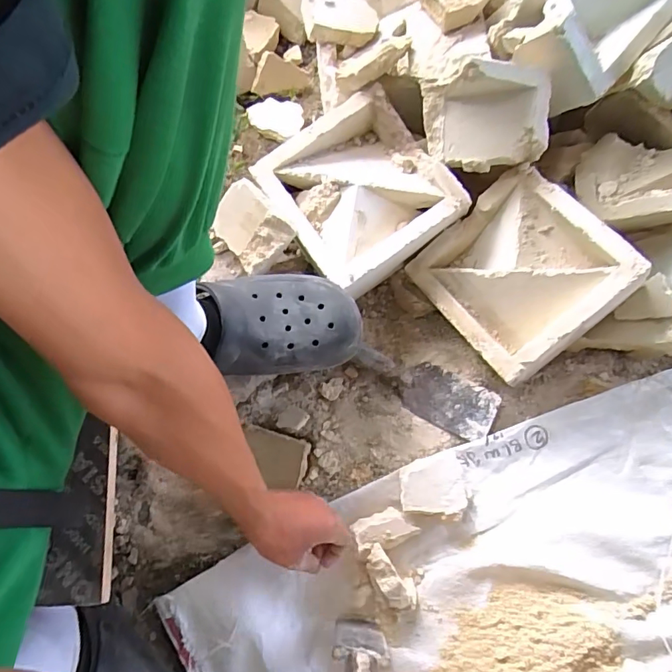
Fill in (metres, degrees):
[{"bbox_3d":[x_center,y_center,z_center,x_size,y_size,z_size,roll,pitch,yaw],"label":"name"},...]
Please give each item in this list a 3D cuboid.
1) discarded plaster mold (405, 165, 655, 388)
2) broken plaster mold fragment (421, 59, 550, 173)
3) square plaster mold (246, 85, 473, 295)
[{"bbox_3d":[0.225,-0.077,0.601,0.193,0.052,0.199,-43,67,13],"label":"discarded plaster mold"},{"bbox_3d":[0.172,-0.255,0.568,0.141,0.044,0.114,0,112,21],"label":"broken plaster mold fragment"},{"bbox_3d":[0.026,-0.186,0.615,0.203,0.061,0.210,-32,77,-11],"label":"square plaster mold"}]

